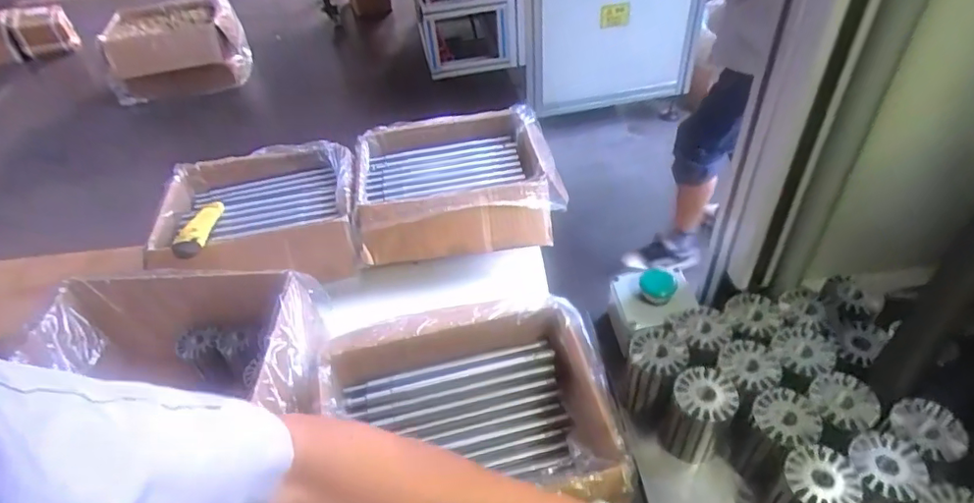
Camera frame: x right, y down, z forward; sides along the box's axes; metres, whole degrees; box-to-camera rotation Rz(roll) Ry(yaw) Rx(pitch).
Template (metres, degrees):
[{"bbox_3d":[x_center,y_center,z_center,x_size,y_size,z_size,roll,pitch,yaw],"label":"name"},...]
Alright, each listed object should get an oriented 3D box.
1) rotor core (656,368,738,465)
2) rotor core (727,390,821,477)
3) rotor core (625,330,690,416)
[{"bbox_3d":[0.192,0.152,0.525,0.057,0.080,0.058,-3,45,3],"label":"rotor core"},{"bbox_3d":[0.255,0.164,0.507,0.053,0.075,0.051,-33,50,-24],"label":"rotor core"},{"bbox_3d":[0.163,0.123,0.561,0.053,0.085,0.059,24,52,27],"label":"rotor core"}]

